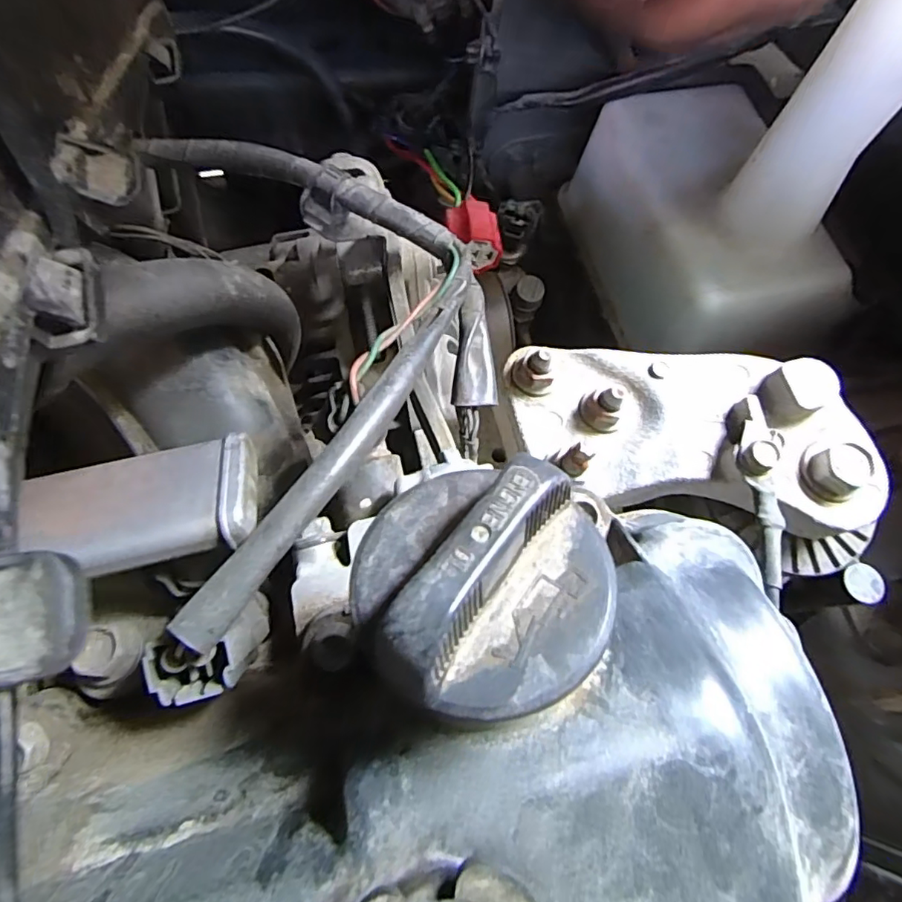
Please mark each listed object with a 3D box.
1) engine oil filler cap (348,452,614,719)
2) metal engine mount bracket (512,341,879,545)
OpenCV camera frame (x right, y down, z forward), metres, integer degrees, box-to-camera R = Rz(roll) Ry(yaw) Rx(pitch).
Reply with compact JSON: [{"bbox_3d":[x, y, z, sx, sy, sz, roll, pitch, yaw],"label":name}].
[{"bbox_3d":[0.006,0.021,0.096,0.044,0.023,0.042,1,69,-2],"label":"engine oil filler cap"},{"bbox_3d":[0.089,-0.010,0.209,0.136,0.027,0.065,13,69,2],"label":"metal engine mount bracket"}]

